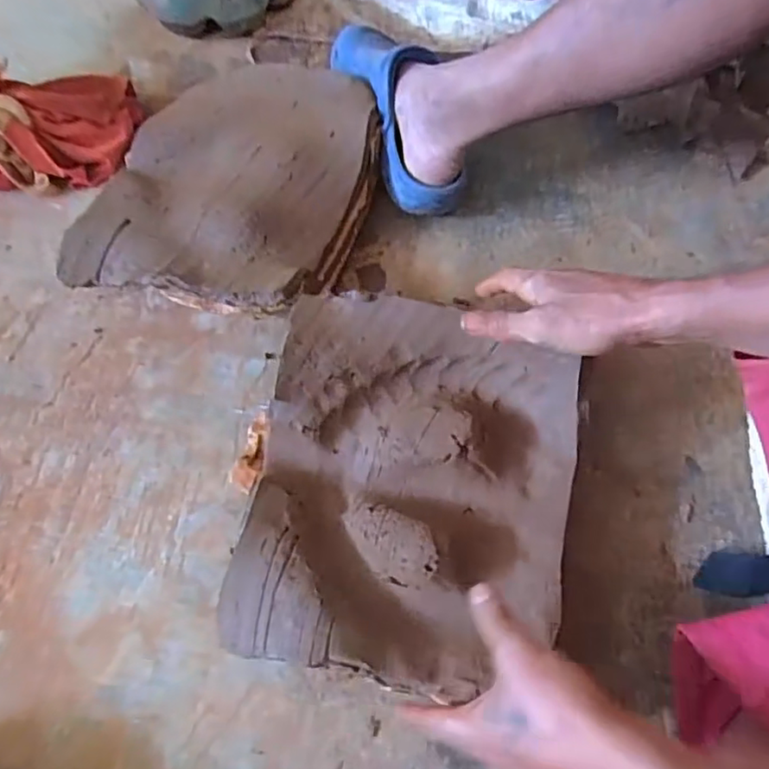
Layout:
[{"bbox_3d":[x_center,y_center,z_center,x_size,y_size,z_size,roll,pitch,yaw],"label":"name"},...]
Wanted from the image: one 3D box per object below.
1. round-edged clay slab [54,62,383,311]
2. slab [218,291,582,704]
[{"bbox_3d":[-0.157,-0.215,0.617,0.258,0.044,0.306,16,66,10],"label":"round-edged clay slab"},{"bbox_3d":[0.021,0.075,0.470,0.243,0.057,0.284,8,65,6],"label":"slab"}]

